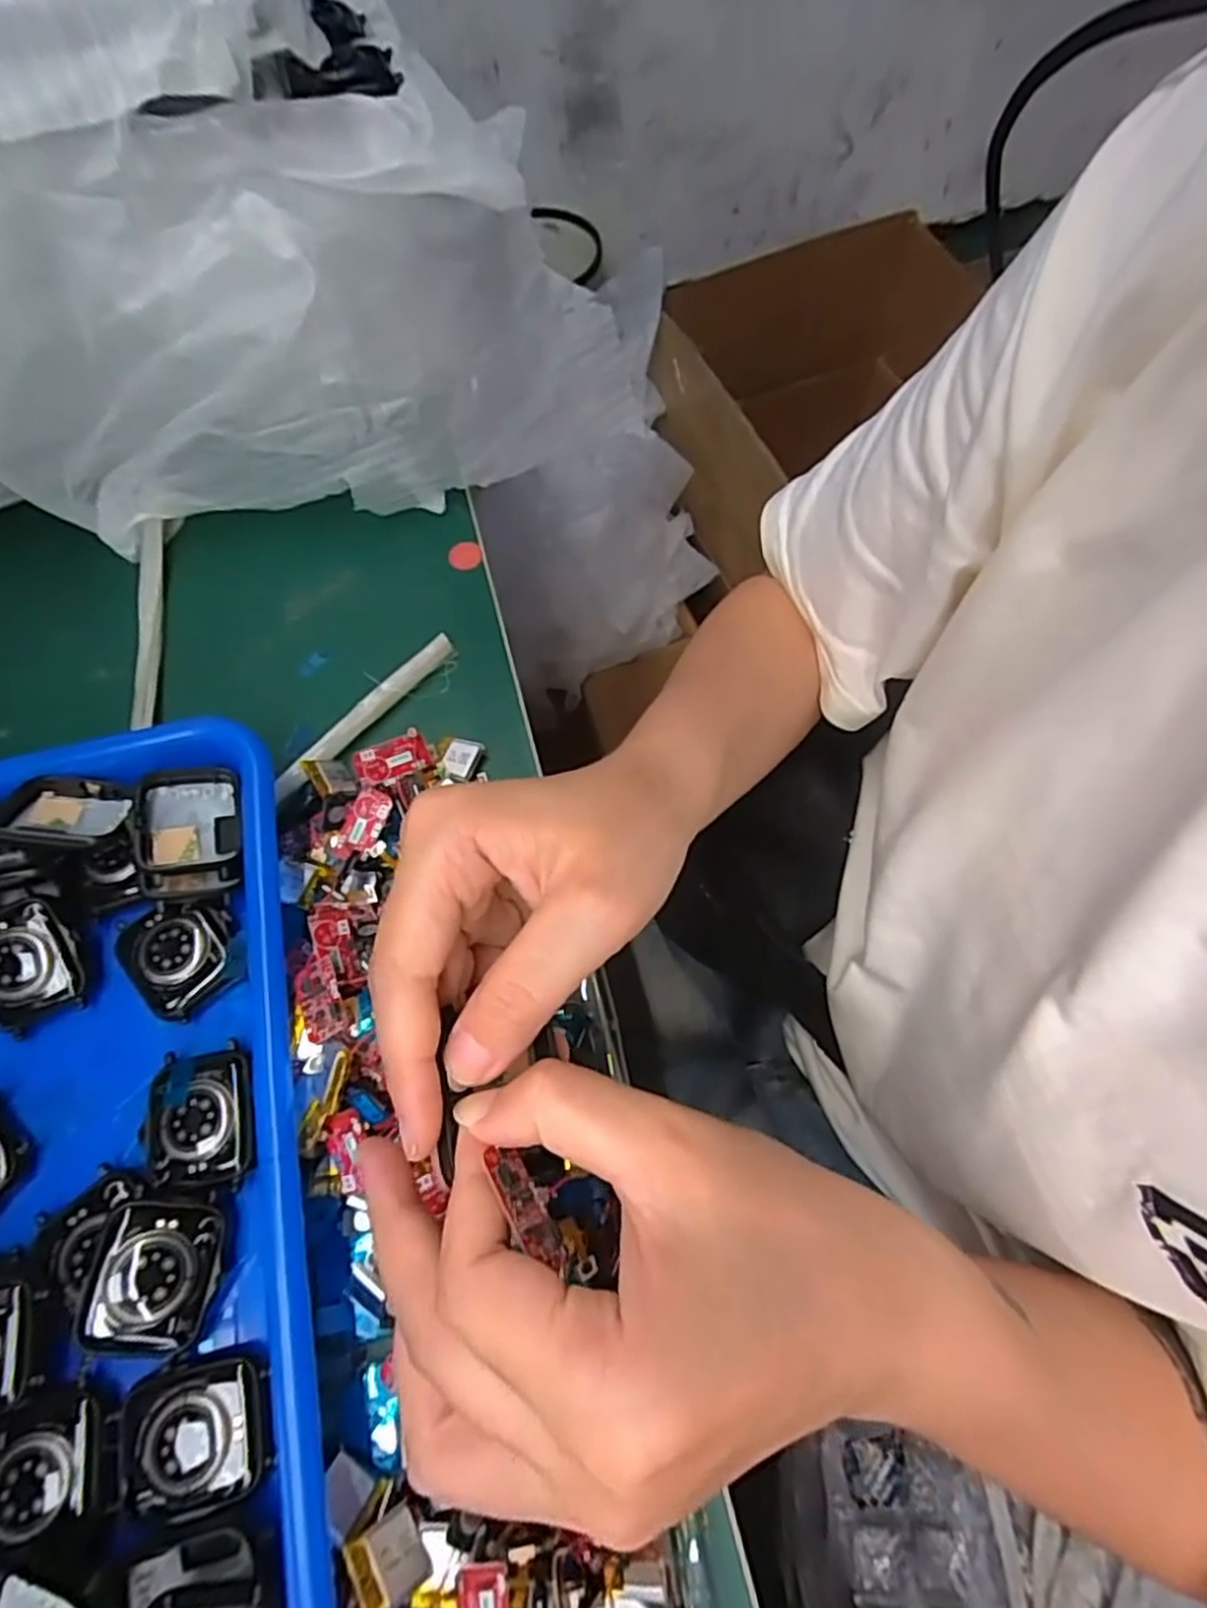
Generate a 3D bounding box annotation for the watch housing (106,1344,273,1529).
[{"bbox_3d":[-0.121,0.186,0.216,0.040,0.013,0.036,-15,68,-4],"label":"watch housing"}]

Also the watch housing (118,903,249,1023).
[{"bbox_3d":[-0.155,0.054,0.269,0.038,0.006,0.044,-38,71,-13],"label":"watch housing"}]

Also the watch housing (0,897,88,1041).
[{"bbox_3d":[-0.209,0.058,0.265,0.035,0.011,0.043,-28,90,-14],"label":"watch housing"}]

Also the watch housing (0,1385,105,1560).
[{"bbox_3d":[-0.163,0.189,0.208,0.034,0.014,0.032,-17,68,-5],"label":"watch housing"}]

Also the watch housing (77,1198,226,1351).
[{"bbox_3d":[-0.139,0.146,0.226,0.036,0.010,0.040,11,63,-18],"label":"watch housing"}]

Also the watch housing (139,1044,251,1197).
[{"bbox_3d":[-0.137,0.106,0.248,0.034,0.007,0.043,-10,68,-2],"label":"watch housing"}]

